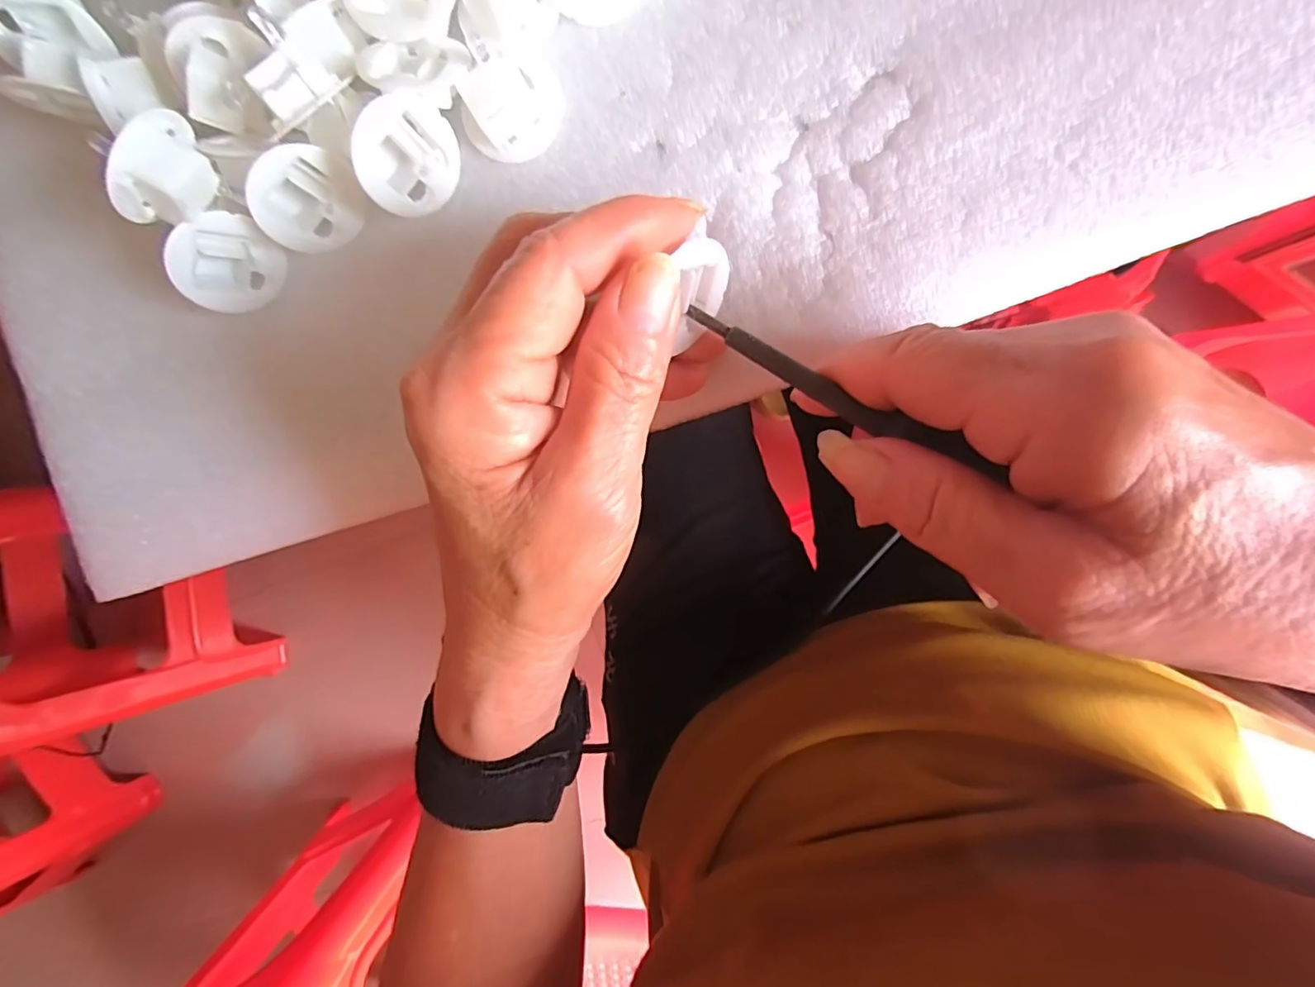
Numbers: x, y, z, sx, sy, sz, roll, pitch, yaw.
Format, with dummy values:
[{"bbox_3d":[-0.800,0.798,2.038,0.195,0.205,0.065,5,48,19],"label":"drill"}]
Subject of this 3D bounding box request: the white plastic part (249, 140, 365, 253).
[{"bbox_3d":[-0.112,-0.094,0.178,0.031,0.031,0.008,-38,64,-6],"label":"white plastic part"}]

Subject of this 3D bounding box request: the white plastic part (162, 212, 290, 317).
[{"bbox_3d":[-0.143,-0.077,0.183,0.013,0.031,0.031,38,99,21],"label":"white plastic part"}]

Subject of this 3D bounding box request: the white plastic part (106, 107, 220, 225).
[{"bbox_3d":[-0.141,-0.092,0.157,0.014,0.025,0.031,26,98,5],"label":"white plastic part"}]

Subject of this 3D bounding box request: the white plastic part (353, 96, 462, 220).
[{"bbox_3d":[-0.080,-0.106,0.174,0.012,0.030,0.032,37,93,31],"label":"white plastic part"}]

